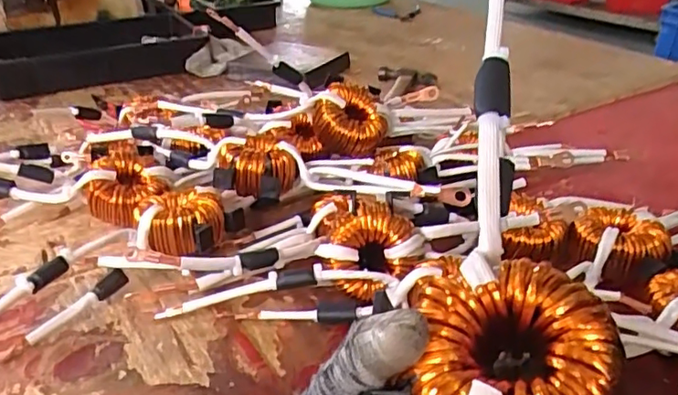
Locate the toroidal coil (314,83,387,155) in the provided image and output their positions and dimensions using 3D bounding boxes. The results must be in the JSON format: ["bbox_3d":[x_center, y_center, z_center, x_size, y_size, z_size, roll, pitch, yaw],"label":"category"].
[{"bbox_3d":[0.011,-0.084,0.609,0.079,0.041,0.079,9,55,-13],"label":"toroidal coil"}]

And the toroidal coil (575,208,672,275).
[{"bbox_3d":[0.248,0.041,0.505,0.070,0.038,0.073,0,30,0],"label":"toroidal coil"}]

